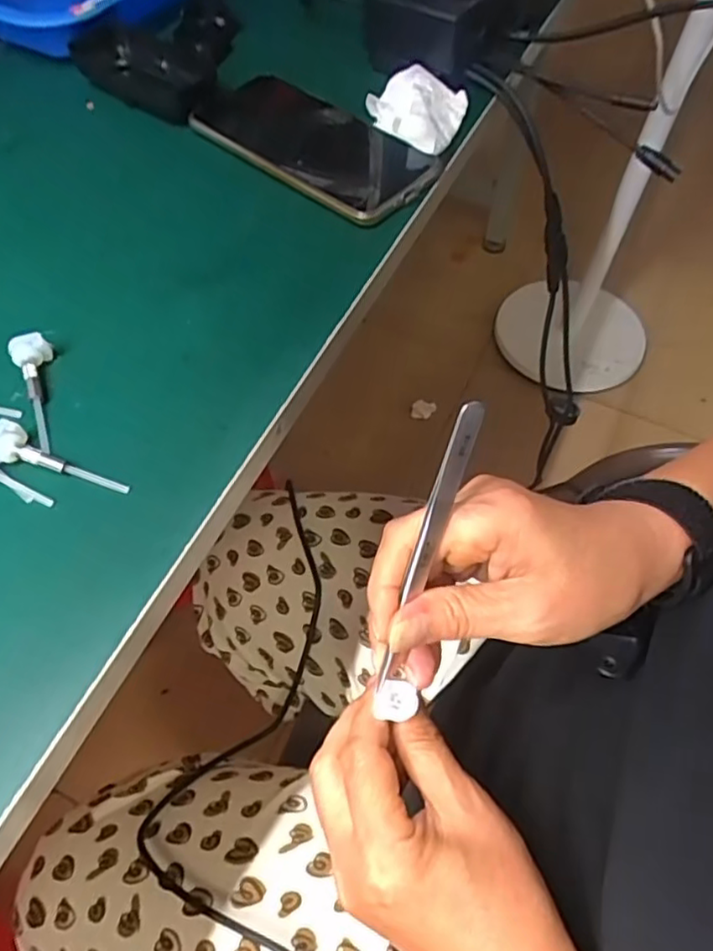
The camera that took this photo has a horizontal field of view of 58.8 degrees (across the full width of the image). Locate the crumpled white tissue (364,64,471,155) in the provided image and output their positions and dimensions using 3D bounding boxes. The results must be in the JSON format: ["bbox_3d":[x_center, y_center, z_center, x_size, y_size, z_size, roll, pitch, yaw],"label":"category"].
[{"bbox_3d":[0.042,-0.235,0.405,0.062,0.018,0.063,34,65,19],"label":"crumpled white tissue"}]

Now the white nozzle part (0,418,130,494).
[{"bbox_3d":[-0.136,-0.005,0.285,0.067,0.012,0.018,20,61,13],"label":"white nozzle part"}]

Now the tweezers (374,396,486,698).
[{"bbox_3d":[0.027,0.032,0.251,0.009,0.129,0.004,19,22,10],"label":"tweezers"}]

